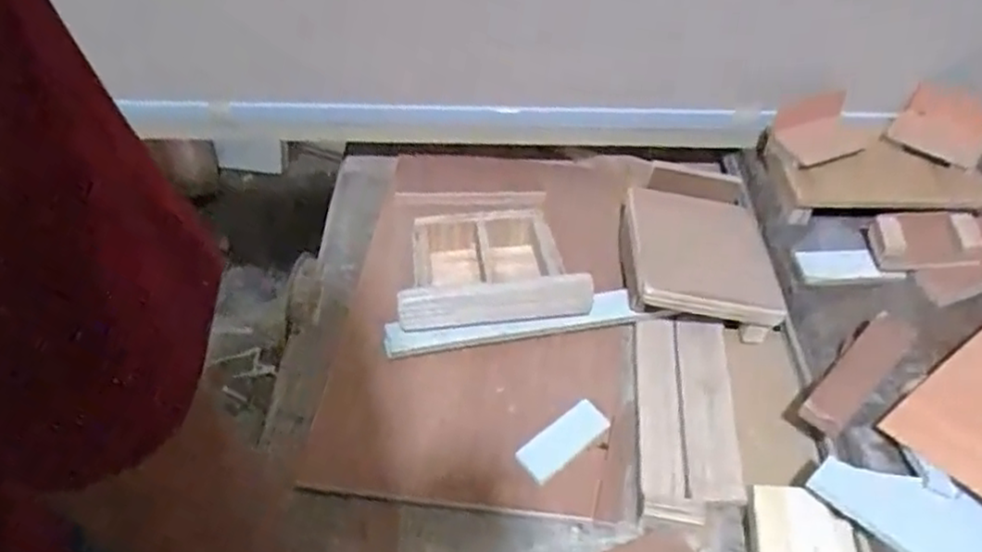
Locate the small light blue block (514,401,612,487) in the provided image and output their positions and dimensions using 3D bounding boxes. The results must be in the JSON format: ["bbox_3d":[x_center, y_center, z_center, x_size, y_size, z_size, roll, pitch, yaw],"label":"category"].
[{"bbox_3d":[0.058,0.131,0.572,0.080,0.011,0.031,-32,55,-27],"label":"small light blue block"}]

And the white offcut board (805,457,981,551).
[{"bbox_3d":[0.288,0.161,0.489,0.063,0.014,0.117,-36,58,-28],"label":"white offcut board"}]

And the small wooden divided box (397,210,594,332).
[{"bbox_3d":[0.000,-0.011,0.663,0.165,0.050,0.135,-3,47,-3],"label":"small wooden divided box"}]

